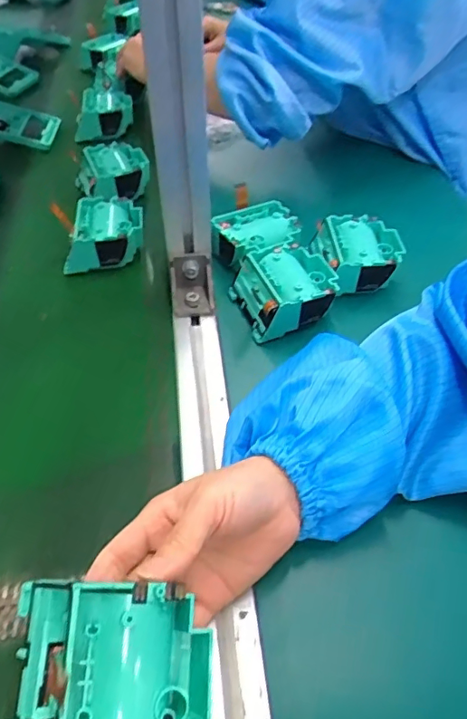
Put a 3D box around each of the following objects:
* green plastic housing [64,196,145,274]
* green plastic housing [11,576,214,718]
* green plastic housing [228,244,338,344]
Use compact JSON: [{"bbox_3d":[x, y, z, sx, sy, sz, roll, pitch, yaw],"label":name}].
[{"bbox_3d":[-0.129,-0.125,0.521,0.078,0.040,0.077,-5,46,-4],"label":"green plastic housing"},{"bbox_3d":[-0.052,0.134,0.223,0.078,0.035,0.074,8,68,-26],"label":"green plastic housing"},{"bbox_3d":[0.045,-0.059,0.455,0.076,0.042,0.073,-15,48,-14],"label":"green plastic housing"}]

